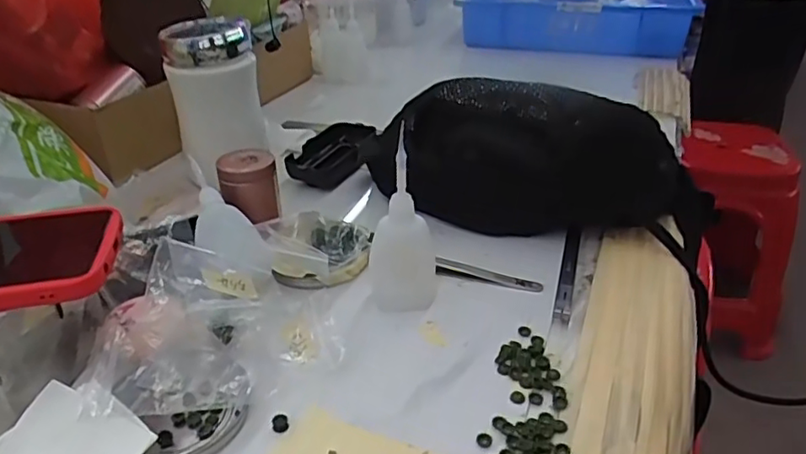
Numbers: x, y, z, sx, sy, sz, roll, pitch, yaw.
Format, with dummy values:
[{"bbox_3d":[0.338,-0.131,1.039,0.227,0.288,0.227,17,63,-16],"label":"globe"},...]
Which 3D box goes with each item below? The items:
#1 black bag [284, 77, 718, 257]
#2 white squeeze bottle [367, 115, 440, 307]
[{"bbox_3d":[0.064,-0.079,0.516,0.352,0.107,0.106,13,34,18],"label":"black bag"},{"bbox_3d":[0.002,-0.004,0.395,0.045,0.107,0.054,2,32,2],"label":"white squeeze bottle"}]

